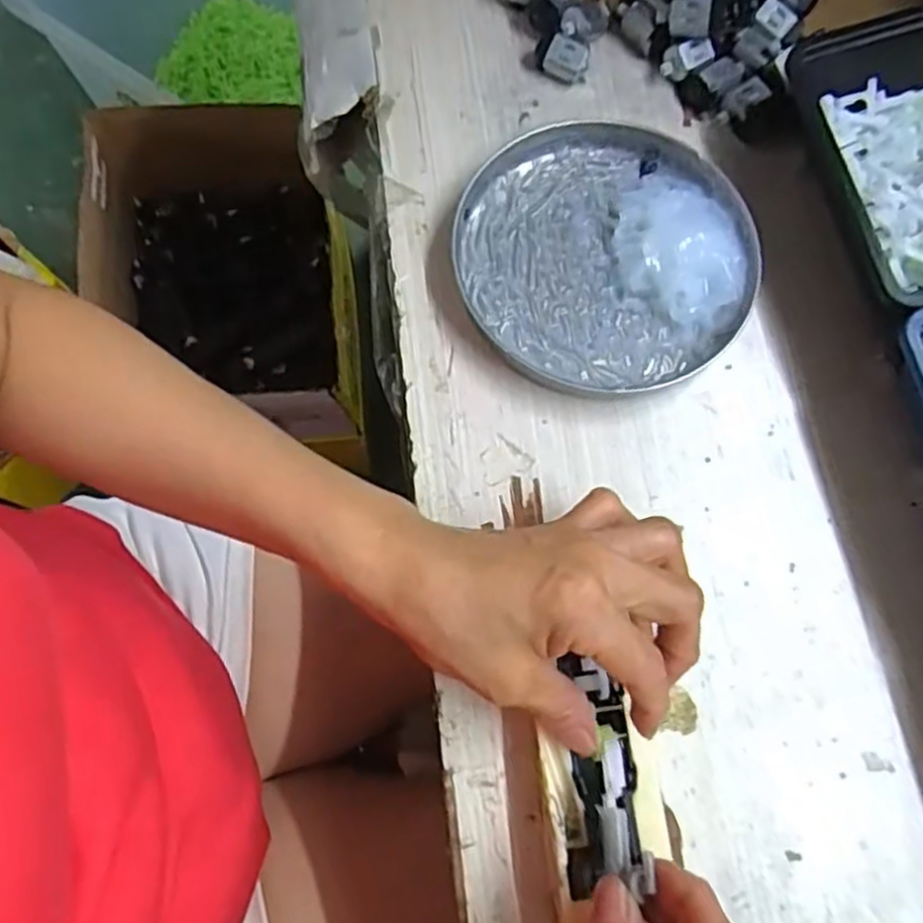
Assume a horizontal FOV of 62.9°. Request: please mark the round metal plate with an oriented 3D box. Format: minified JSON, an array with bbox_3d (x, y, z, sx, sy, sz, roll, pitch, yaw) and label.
[{"bbox_3d":[0.073,-0.105,0.371,0.143,0.019,0.139,1,73,-2],"label":"round metal plate"}]

